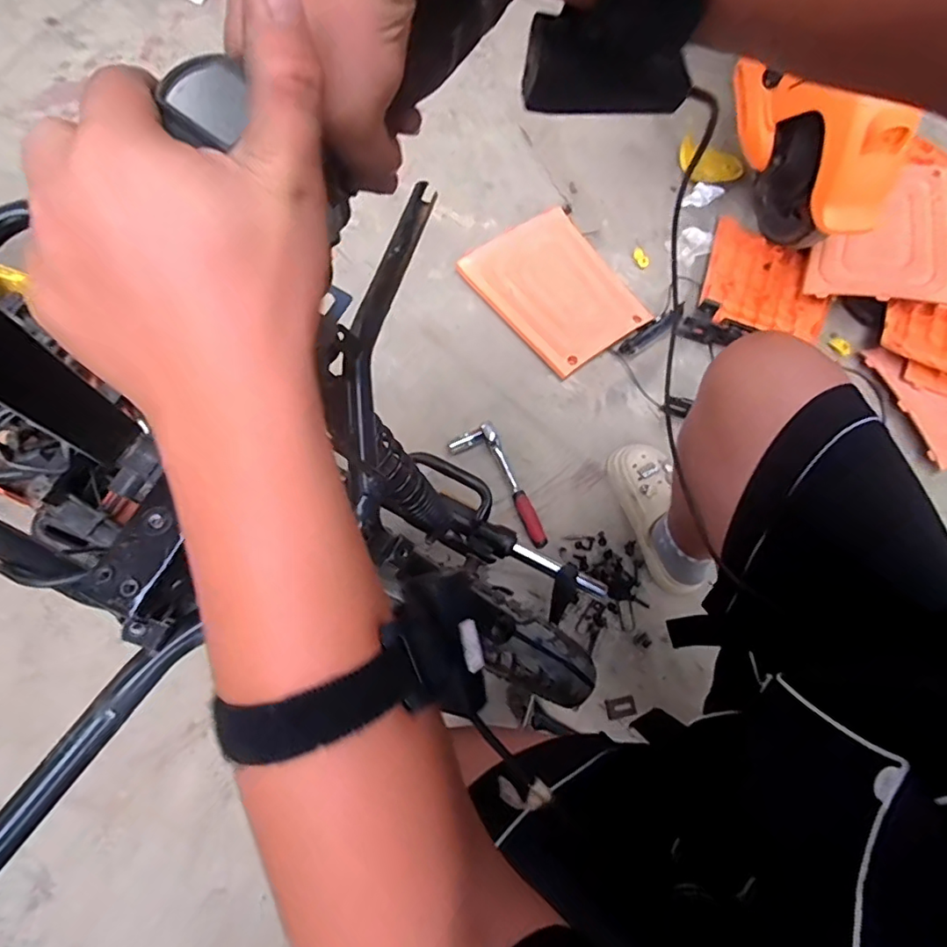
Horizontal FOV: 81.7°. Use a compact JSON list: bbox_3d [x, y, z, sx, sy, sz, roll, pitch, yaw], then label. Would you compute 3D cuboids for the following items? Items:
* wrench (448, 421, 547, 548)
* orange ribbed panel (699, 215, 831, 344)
[{"bbox_3d":[0.042,0.030,0.966,0.089,0.026,0.242,-23,74,-11],"label":"wrench"},{"bbox_3d":[0.600,-0.397,1.114,0.239,0.034,0.262,18,71,2],"label":"orange ribbed panel"}]

